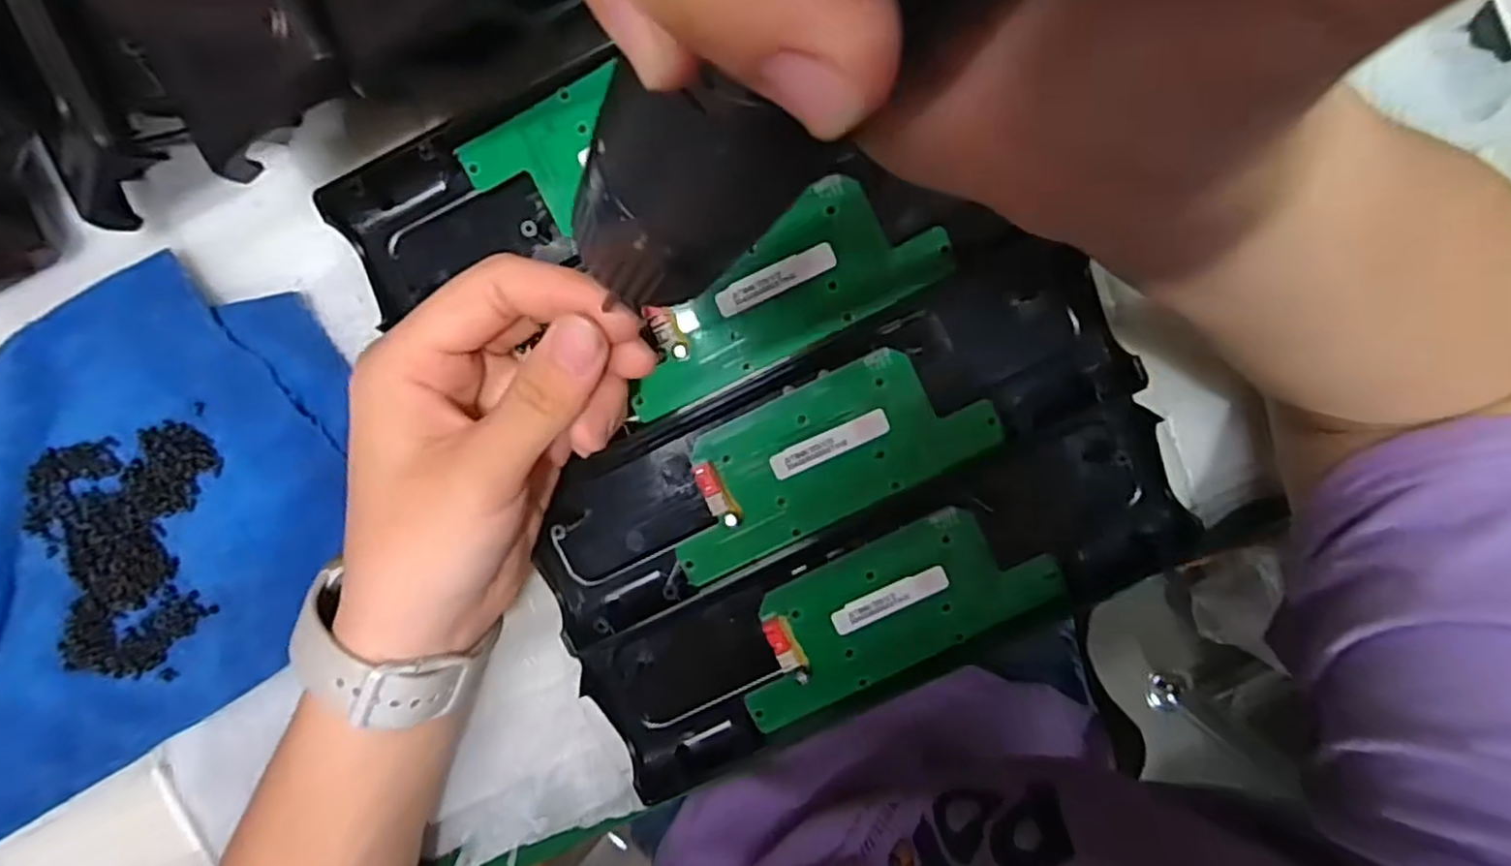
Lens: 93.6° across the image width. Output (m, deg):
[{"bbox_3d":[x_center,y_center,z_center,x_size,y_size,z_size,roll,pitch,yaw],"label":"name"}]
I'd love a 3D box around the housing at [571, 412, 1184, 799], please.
[{"bbox_3d":[0.055,0.073,0.284,0.245,0.016,0.068,-24,95,3],"label":"housing"}]

